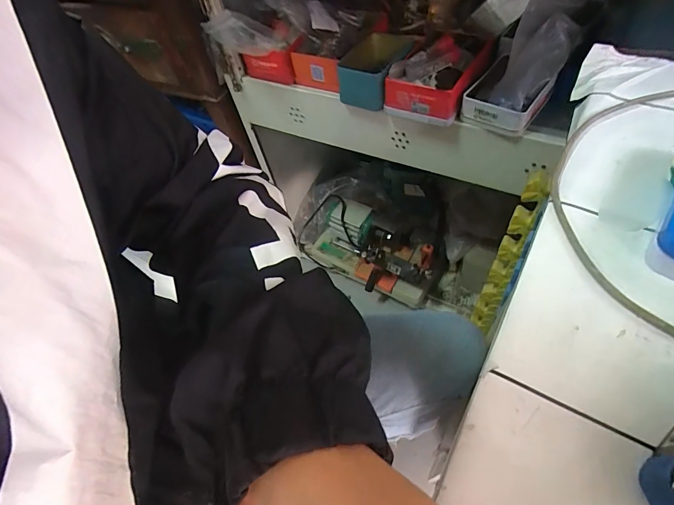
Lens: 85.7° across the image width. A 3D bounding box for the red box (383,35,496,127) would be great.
[{"bbox_3d":[0.145,-0.258,0.521,0.108,0.057,0.155,20,61,22],"label":"red box"}]

